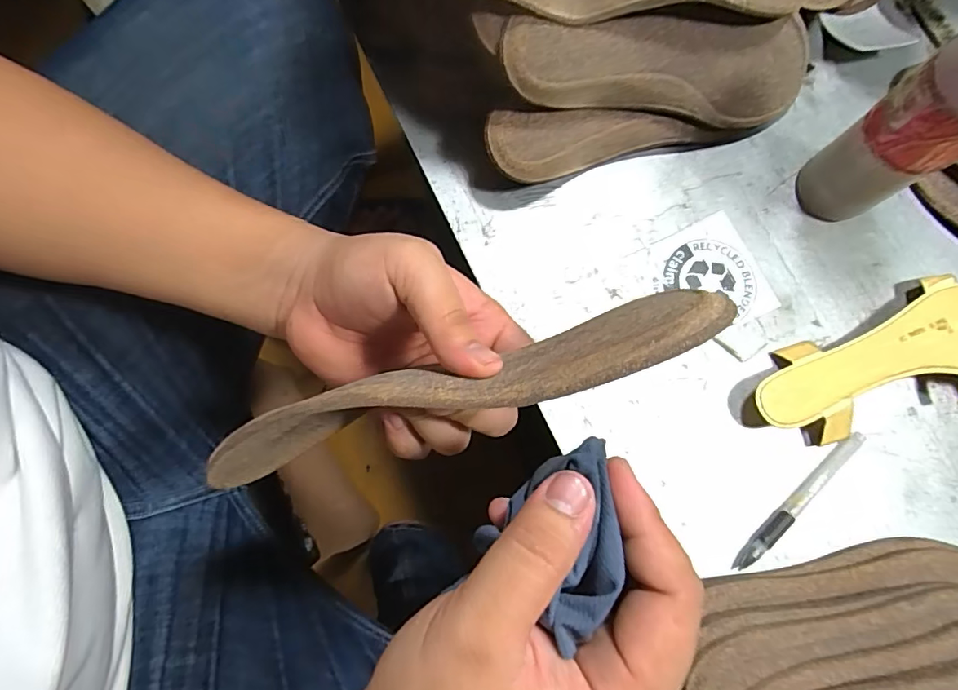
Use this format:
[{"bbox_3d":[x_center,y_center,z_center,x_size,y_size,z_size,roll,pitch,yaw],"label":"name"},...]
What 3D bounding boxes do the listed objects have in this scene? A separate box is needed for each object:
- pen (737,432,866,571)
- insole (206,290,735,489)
[{"bbox_3d":[0.225,0.107,0.353,0.128,0.010,0.010,-44,83,-8],"label":"pen"},{"bbox_3d":[-0.020,0.025,0.232,0.253,0.081,0.028,-17,80,17],"label":"insole"}]

